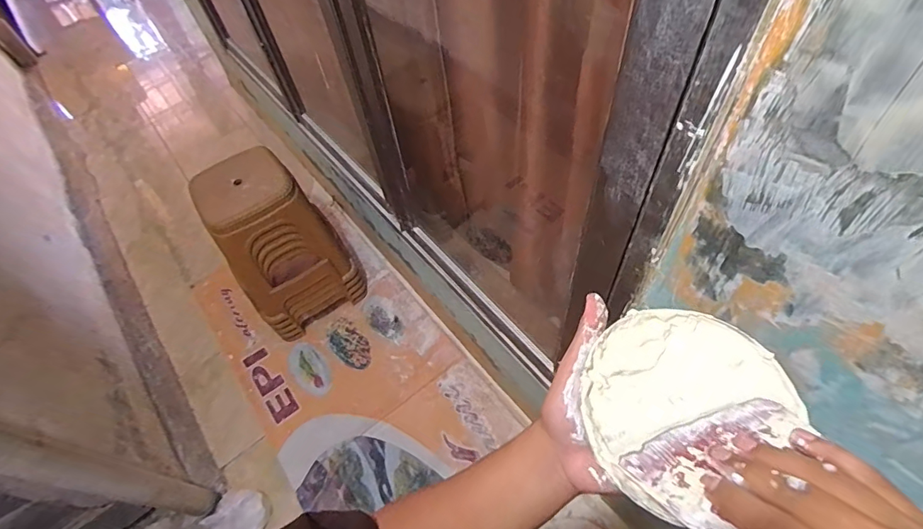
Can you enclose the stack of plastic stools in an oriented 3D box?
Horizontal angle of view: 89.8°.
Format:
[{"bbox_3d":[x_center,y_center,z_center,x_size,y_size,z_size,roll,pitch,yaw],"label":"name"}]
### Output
[{"bbox_3d":[-0.588,-0.061,1.582,0.360,0.606,0.295,-26,58,-12],"label":"stack of plastic stools"}]

